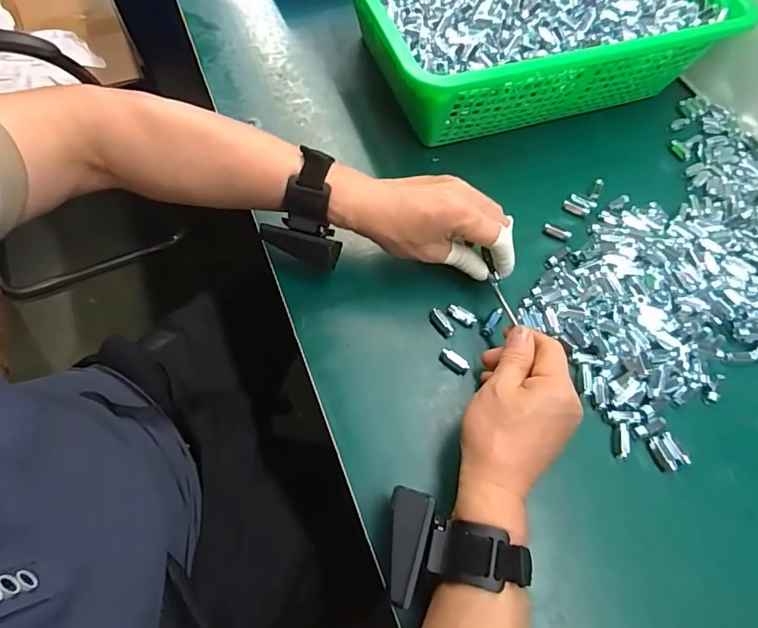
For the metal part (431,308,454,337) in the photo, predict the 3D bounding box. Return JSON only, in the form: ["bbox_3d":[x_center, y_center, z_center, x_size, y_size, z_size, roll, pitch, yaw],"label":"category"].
[{"bbox_3d":[0.057,0.008,0.424,0.011,0.011,0.026,-38,72,-17],"label":"metal part"}]

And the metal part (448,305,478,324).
[{"bbox_3d":[0.077,0.000,0.431,0.027,0.007,0.012,29,68,11],"label":"metal part"}]

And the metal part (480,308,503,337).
[{"bbox_3d":[0.104,0.008,0.426,0.009,0.005,0.030,32,82,12],"label":"metal part"}]

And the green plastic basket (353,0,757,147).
[{"bbox_3d":[0.164,-0.356,0.542,0.380,0.101,0.302,-17,65,-11],"label":"green plastic basket"}]

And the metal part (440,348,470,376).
[{"bbox_3d":[0.065,0.042,0.407,0.012,0.012,0.027,-39,71,-20],"label":"metal part"}]

